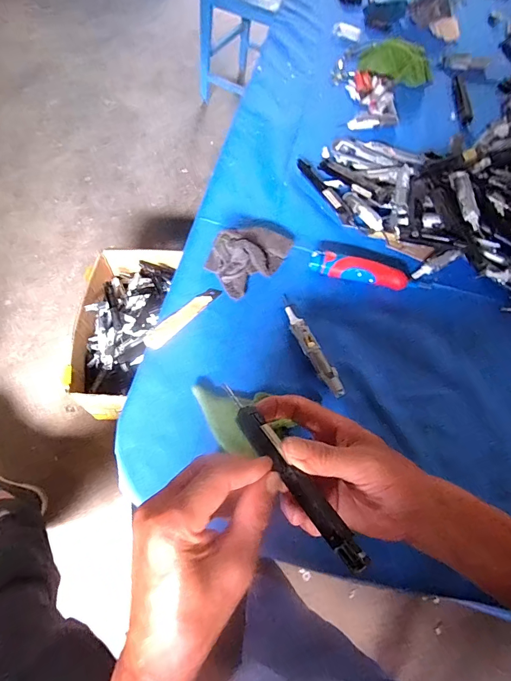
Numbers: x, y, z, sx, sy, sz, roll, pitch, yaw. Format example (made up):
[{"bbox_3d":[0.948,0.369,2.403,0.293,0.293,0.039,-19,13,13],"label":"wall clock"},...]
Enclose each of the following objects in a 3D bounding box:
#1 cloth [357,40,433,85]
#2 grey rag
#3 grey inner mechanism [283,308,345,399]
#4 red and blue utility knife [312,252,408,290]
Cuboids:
[{"bbox_3d":[0.271,-0.535,0.732,0.143,0.040,0.086,15,63,7],"label":"cloth"},{"bbox_3d":[-0.004,-0.120,0.511,0.120,0.040,0.070,-40,70,-19],"label":"grey rag"},{"bbox_3d":[0.068,0.010,0.457,0.020,0.017,0.131,-21,65,-11],"label":"grey inner mechanism"},{"bbox_3d":[0.136,-0.091,0.505,0.125,0.028,0.025,15,63,7],"label":"red and blue utility knife"}]

